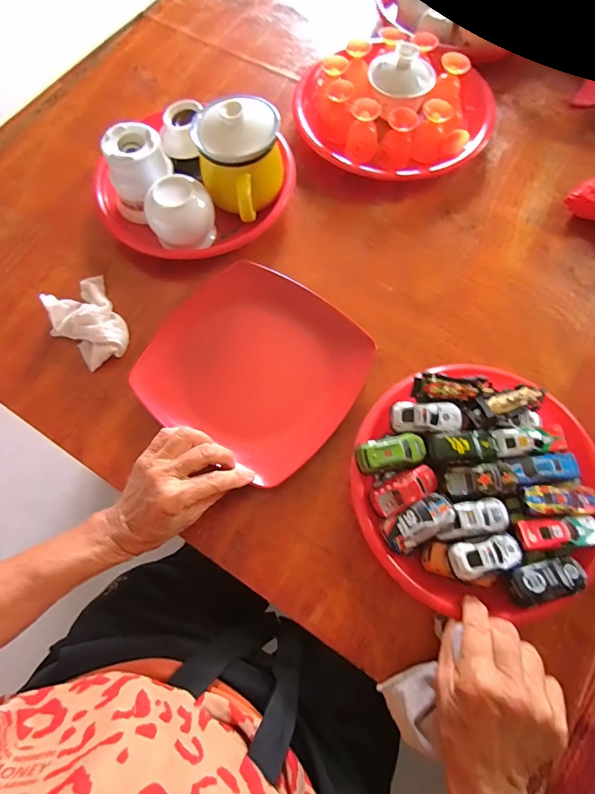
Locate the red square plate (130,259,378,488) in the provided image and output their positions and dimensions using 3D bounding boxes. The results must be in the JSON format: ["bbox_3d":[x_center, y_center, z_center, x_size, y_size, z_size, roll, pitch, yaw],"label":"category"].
[{"bbox_3d":[-0.041,-0.035,0.441,0.205,0.025,0.198,30,74,11],"label":"red square plate"}]

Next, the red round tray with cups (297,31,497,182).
[{"bbox_3d":[0.131,-0.377,0.537,0.249,0.072,0.213,-16,71,-4],"label":"red round tray with cups"}]

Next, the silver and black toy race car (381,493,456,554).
[{"bbox_3d":[0.103,0.107,0.354,0.062,0.015,0.030,-34,72,5],"label":"silver and black toy race car"}]

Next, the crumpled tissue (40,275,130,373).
[{"bbox_3d":[-0.231,-0.083,0.452,0.069,0.036,0.101,-32,73,-10],"label":"crumpled tissue"}]

